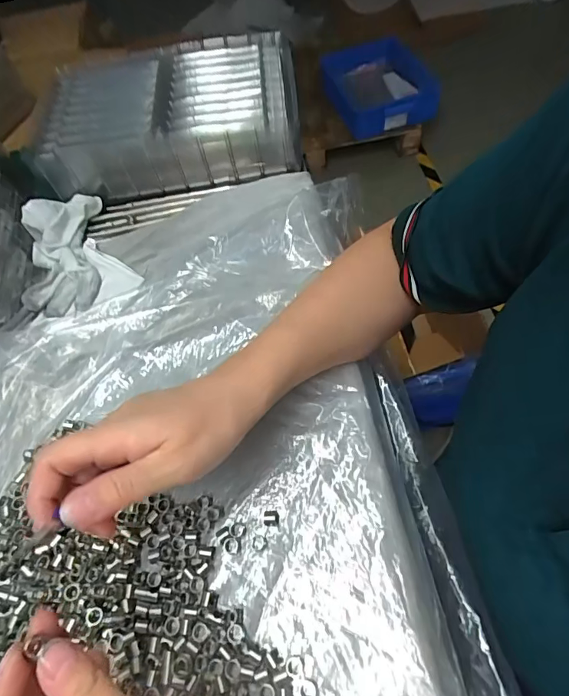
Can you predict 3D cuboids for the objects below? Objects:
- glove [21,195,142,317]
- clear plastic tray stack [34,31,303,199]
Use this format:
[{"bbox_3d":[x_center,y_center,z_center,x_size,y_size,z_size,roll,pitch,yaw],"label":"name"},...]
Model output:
[{"bbox_3d":[-0.221,-0.099,0.437,0.101,0.038,0.134,-30,61,-11],"label":"glove"},{"bbox_3d":[-0.129,-0.285,0.522,0.281,0.064,0.212,-6,59,3],"label":"clear plastic tray stack"}]

